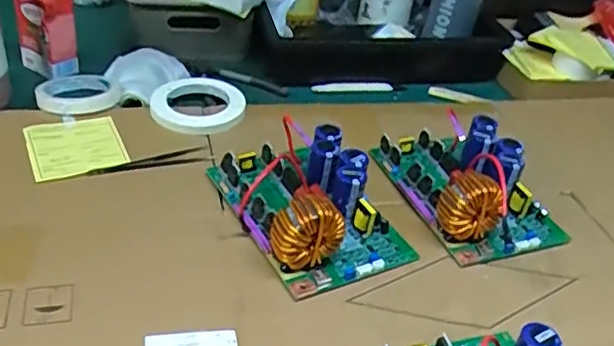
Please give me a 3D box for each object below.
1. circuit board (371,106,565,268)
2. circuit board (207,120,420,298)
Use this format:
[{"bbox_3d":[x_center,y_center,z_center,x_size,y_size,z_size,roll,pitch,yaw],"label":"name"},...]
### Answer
[{"bbox_3d":[0.173,0.001,0.667,0.134,0.066,0.191,-11,39,-24],"label":"circuit board"},{"bbox_3d":[0.001,0.019,0.610,0.140,0.065,0.195,-14,41,-28],"label":"circuit board"}]

